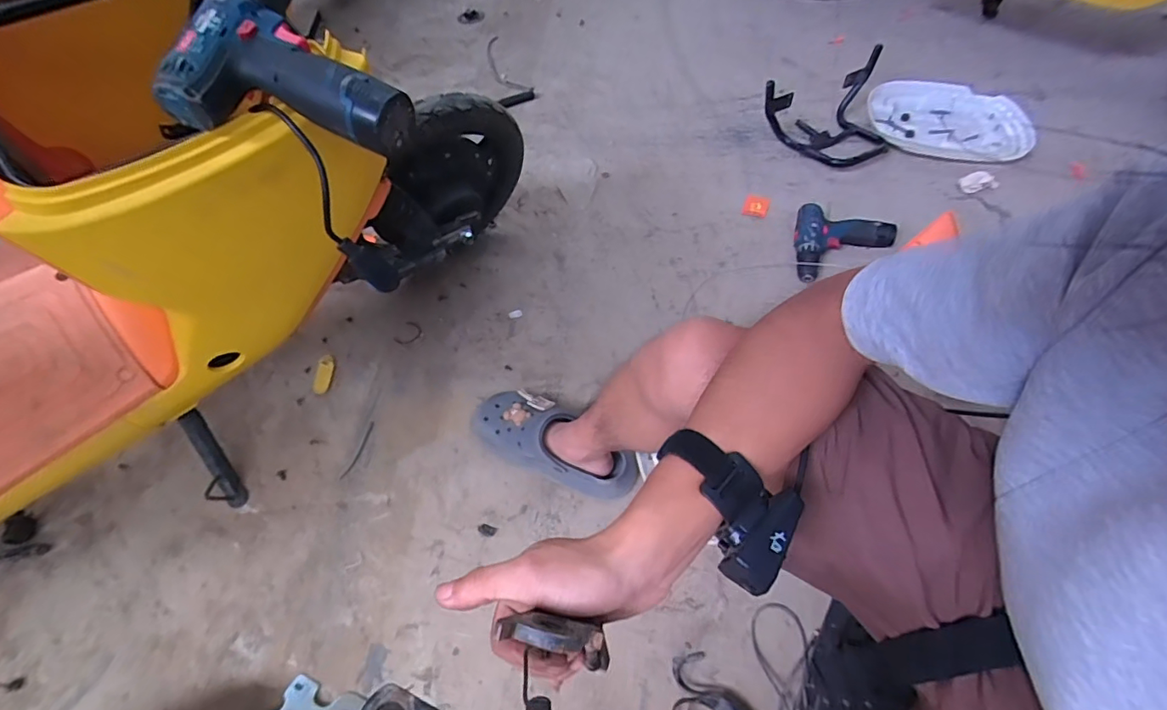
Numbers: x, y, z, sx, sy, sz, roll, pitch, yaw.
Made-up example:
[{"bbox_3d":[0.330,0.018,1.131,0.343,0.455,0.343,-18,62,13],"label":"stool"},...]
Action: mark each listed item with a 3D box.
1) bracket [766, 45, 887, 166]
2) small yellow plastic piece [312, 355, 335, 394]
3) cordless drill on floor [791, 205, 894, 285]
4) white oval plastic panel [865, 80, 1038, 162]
[{"bbox_3d":[0.617,-0.603,1.240,0.283,0.136,0.302,29,61,18],"label":"bracket"},{"bbox_3d":[-0.466,0.034,0.918,0.025,0.016,0.071,2,69,2],"label":"small yellow plastic piece"},{"bbox_3d":[0.537,-0.217,1.052,0.199,0.055,0.183,13,57,9],"label":"cordless drill on floor"},{"bbox_3d":[0.946,-0.617,1.329,0.389,0.043,0.335,21,59,14],"label":"white oval plastic panel"}]

